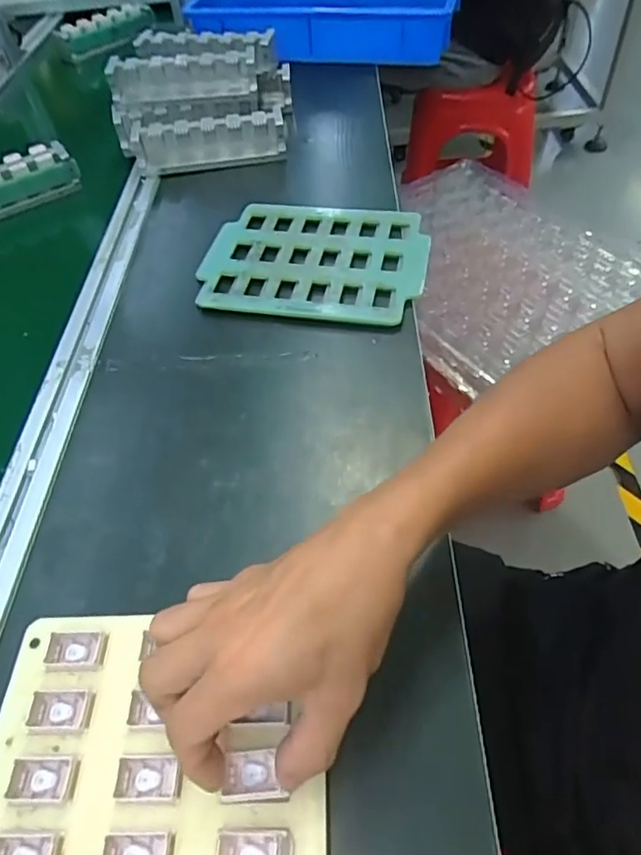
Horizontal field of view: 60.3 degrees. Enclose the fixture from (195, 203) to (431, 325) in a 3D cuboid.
[{"bbox_3d":[-0.004,-0.174,0.565,0.221,0.018,0.171,7,53,11],"label":"fixture"}]

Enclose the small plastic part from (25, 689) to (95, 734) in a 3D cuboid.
[{"bbox_3d":[-0.142,0.156,0.304,0.033,0.010,0.021,1,52,7],"label":"small plastic part"}]

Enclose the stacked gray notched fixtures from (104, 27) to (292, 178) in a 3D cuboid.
[{"bbox_3d":[-0.160,-0.444,0.733,0.225,0.080,0.219,-2,52,4],"label":"stacked gray notched fixtures"}]

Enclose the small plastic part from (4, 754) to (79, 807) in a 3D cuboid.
[{"bbox_3d":[-0.141,0.181,0.283,0.032,0.011,0.022,-3,52,4],"label":"small plastic part"}]

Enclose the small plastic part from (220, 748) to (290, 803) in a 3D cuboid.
[{"bbox_3d":[-0.033,0.172,0.274,0.030,0.011,0.022,-6,51,2],"label":"small plastic part"}]

